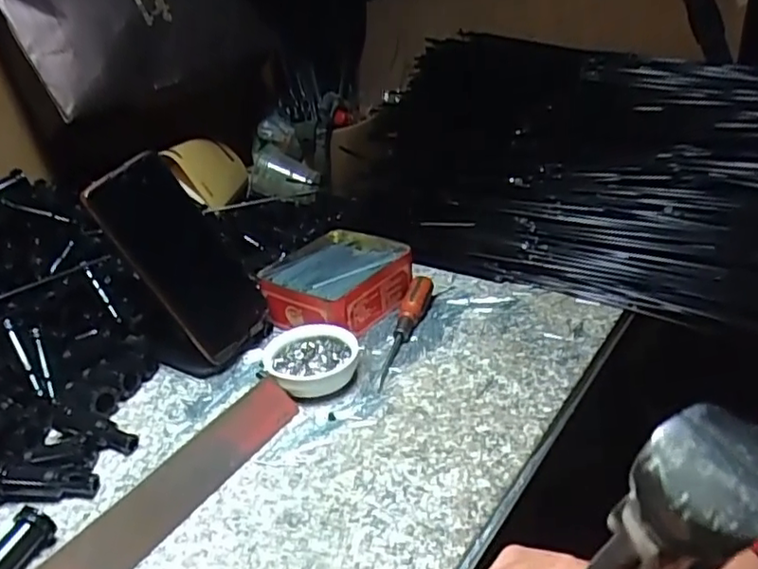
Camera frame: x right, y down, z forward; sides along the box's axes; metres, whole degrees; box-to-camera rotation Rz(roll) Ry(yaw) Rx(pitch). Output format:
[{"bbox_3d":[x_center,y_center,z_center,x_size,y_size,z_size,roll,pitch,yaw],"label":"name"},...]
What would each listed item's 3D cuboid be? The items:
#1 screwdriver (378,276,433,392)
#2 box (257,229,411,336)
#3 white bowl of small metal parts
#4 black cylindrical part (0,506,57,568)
[{"bbox_3d":[0.020,0.040,0.530,0.016,0.017,0.132,6,44,21],"label":"screwdriver"},{"bbox_3d":[-0.039,-0.001,0.582,0.112,0.044,0.127,16,35,34],"label":"box"},{"bbox_3d":[-0.052,0.061,0.490,0.066,0.027,0.066,-20,32,-24],"label":"white bowl of small metal parts"},{"bbox_3d":[-0.211,0.157,0.345,0.018,0.023,0.065,7,31,21],"label":"black cylindrical part"}]

